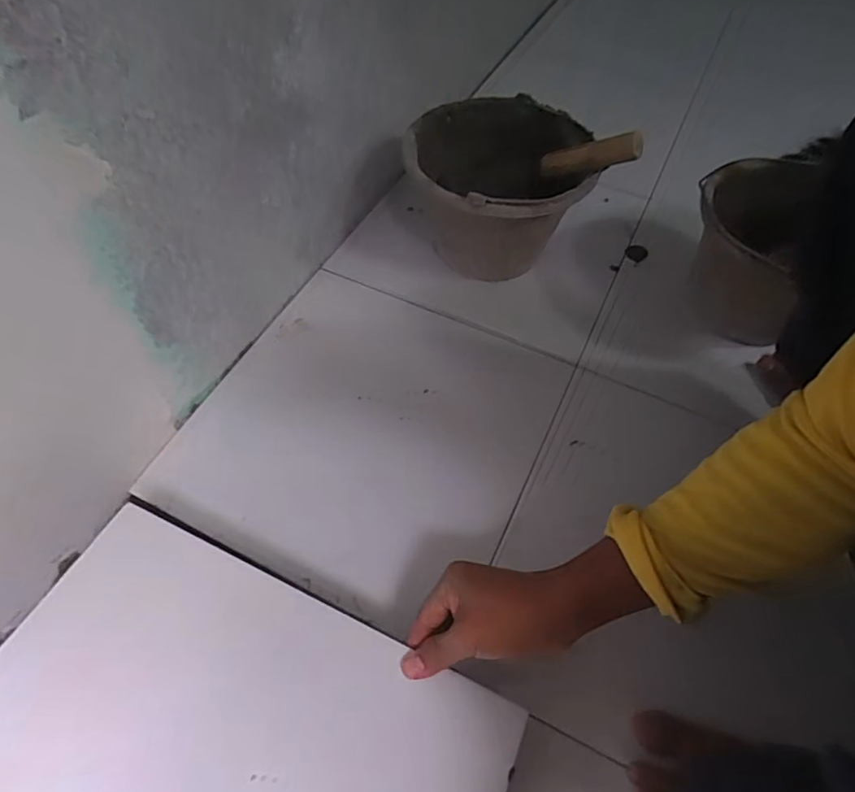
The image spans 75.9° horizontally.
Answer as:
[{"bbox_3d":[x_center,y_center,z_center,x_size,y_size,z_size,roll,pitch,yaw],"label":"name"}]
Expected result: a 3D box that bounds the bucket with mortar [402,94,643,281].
[{"bbox_3d":[0.095,-0.283,0.765,0.223,0.204,0.242,1,56,-2],"label":"bucket with mortar"}]

